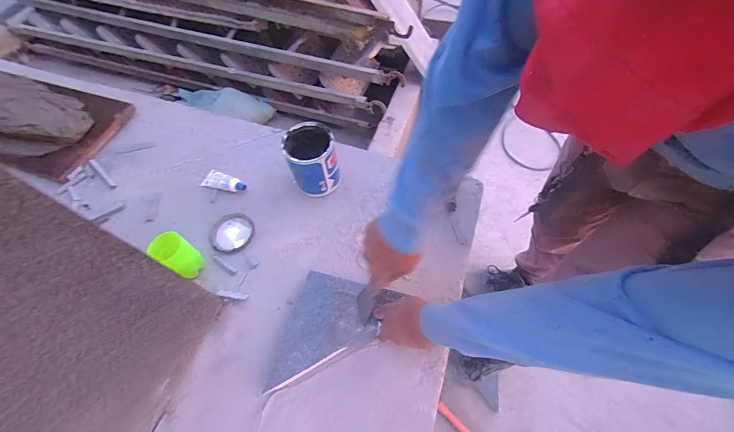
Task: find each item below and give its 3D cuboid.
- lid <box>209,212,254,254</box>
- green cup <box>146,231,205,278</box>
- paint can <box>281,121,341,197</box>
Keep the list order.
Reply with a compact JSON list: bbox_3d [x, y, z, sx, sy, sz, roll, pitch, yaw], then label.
[{"bbox_3d":[-0.278,0.034,0.656,0.094,0.006,0.086,-1,61,3],"label":"lid"},{"bbox_3d":[-0.340,0.074,0.584,0.053,0.100,0.051,-1,61,3],"label":"green cup"},{"bbox_3d":[-0.111,-0.113,0.669,0.095,0.123,0.099,-1,61,3],"label":"paint can"}]

